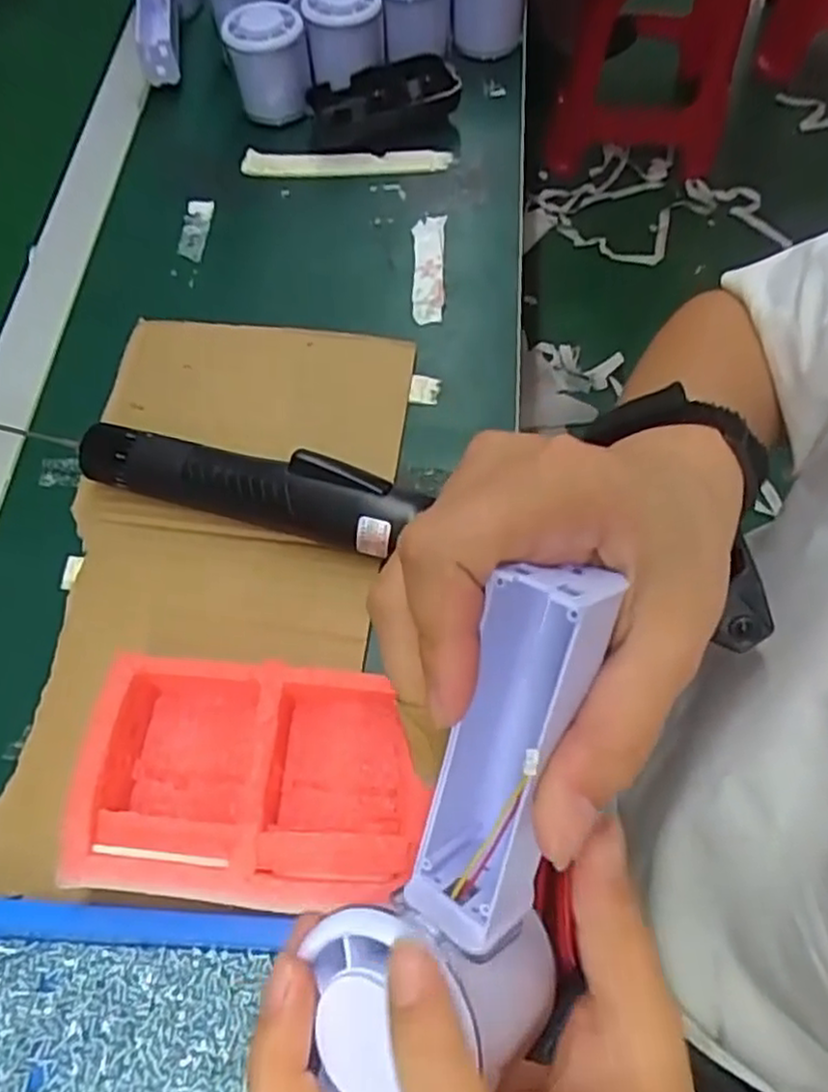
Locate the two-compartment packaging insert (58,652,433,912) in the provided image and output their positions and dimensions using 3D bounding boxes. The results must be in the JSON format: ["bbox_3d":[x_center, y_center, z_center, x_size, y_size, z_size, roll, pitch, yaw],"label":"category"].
[{"bbox_3d":[-0.068,0.104,0.318,0.142,0.044,0.094,4,65,4],"label":"two-compartment packaging insert"}]

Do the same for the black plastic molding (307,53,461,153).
[{"bbox_3d":[-0.021,-0.319,0.526,0.107,0.028,0.065,-7,63,-2],"label":"black plastic molding"}]

